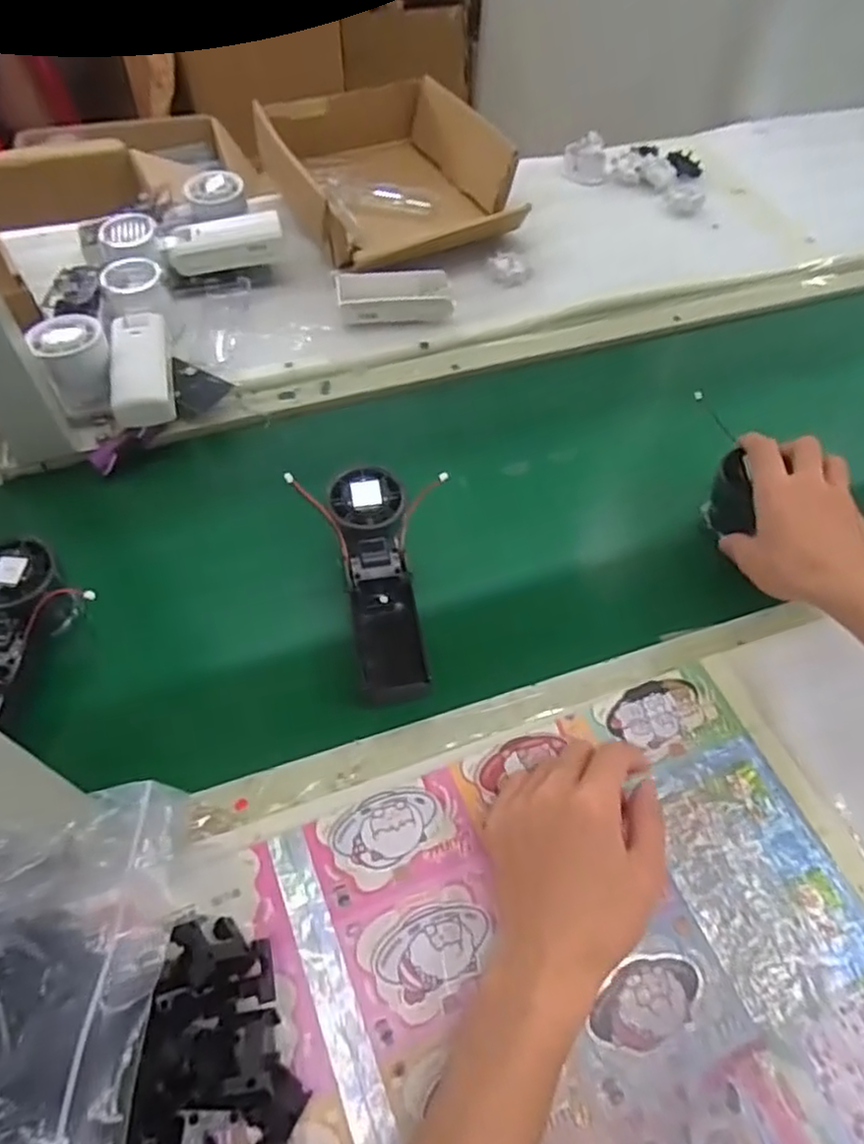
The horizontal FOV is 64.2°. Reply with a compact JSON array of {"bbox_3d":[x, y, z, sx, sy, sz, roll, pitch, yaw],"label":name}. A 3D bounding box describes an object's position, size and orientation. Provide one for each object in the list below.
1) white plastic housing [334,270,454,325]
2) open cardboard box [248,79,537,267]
[{"bbox_3d":[-0.034,-0.259,0.644,0.106,0.024,0.051,-4,55,-6],"label":"white plastic housing"},{"bbox_3d":[-0.043,-0.417,0.724,0.216,0.066,0.250,-22,59,-17],"label":"open cardboard box"}]

